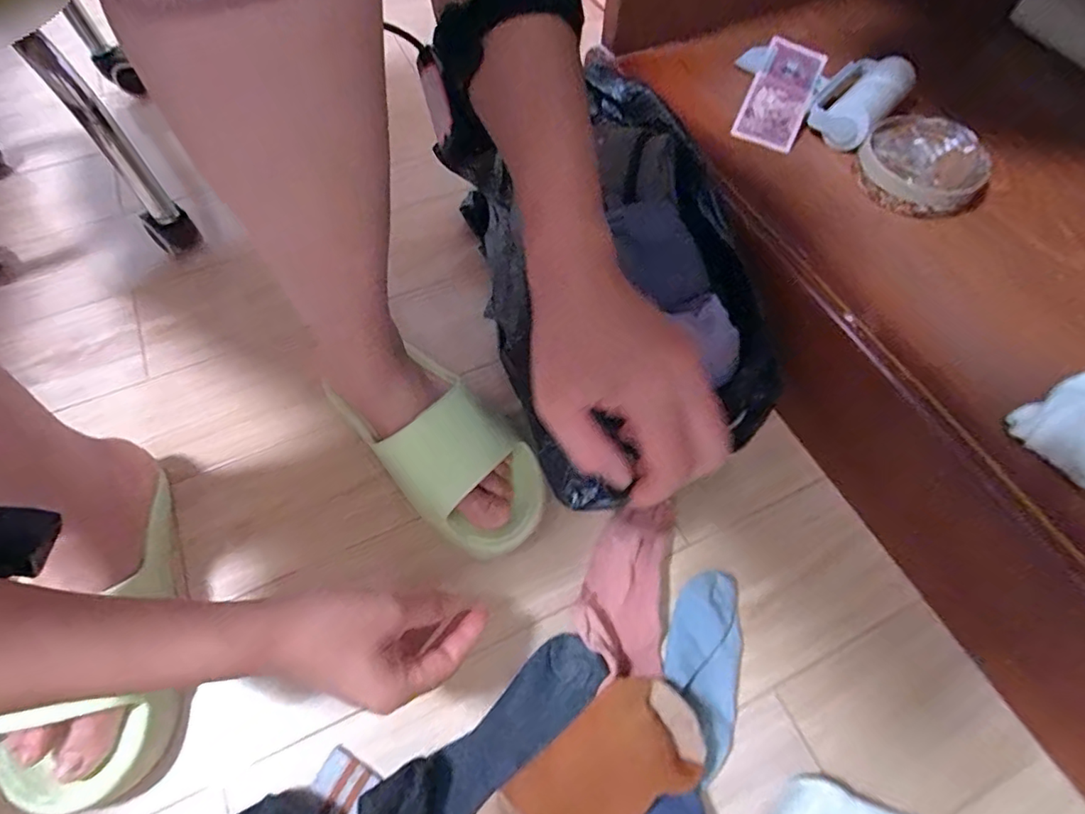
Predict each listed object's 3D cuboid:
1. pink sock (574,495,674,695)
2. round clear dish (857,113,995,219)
[{"bbox_3d":[0.069,0.146,0.448,0.068,0.024,0.143,10,63,2],"label":"pink sock"},{"bbox_3d":[0.340,-0.212,0.485,0.109,0.040,0.092,36,67,16],"label":"round clear dish"}]

